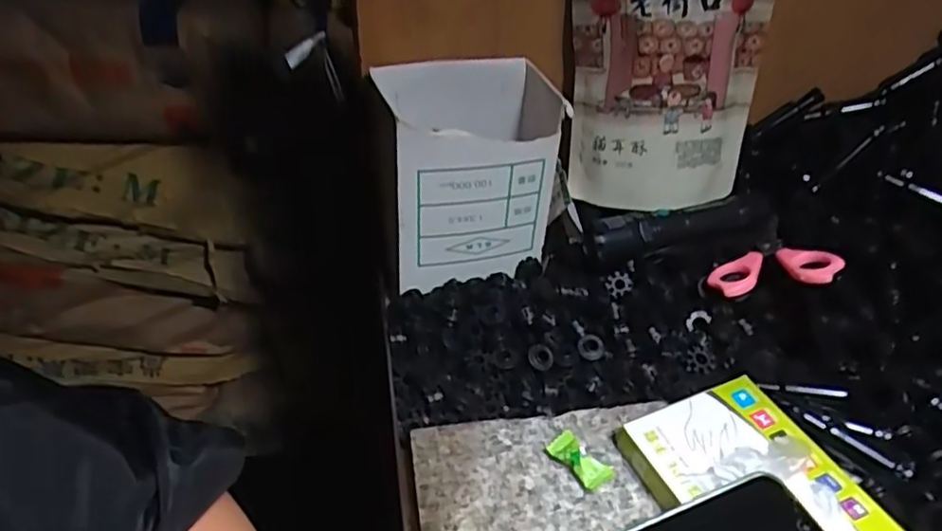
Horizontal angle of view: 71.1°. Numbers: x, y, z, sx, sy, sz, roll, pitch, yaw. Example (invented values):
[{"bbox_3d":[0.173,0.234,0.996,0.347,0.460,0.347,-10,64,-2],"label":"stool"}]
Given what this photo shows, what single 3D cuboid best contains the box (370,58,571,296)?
[{"bbox_3d":[-0.003,-0.070,0.488,0.120,0.134,0.090,-7,39,-12],"label":"box"}]

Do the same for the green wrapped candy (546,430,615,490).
[{"bbox_3d":[0.062,0.109,0.374,0.021,0.011,0.037,-28,47,-33],"label":"green wrapped candy"}]

